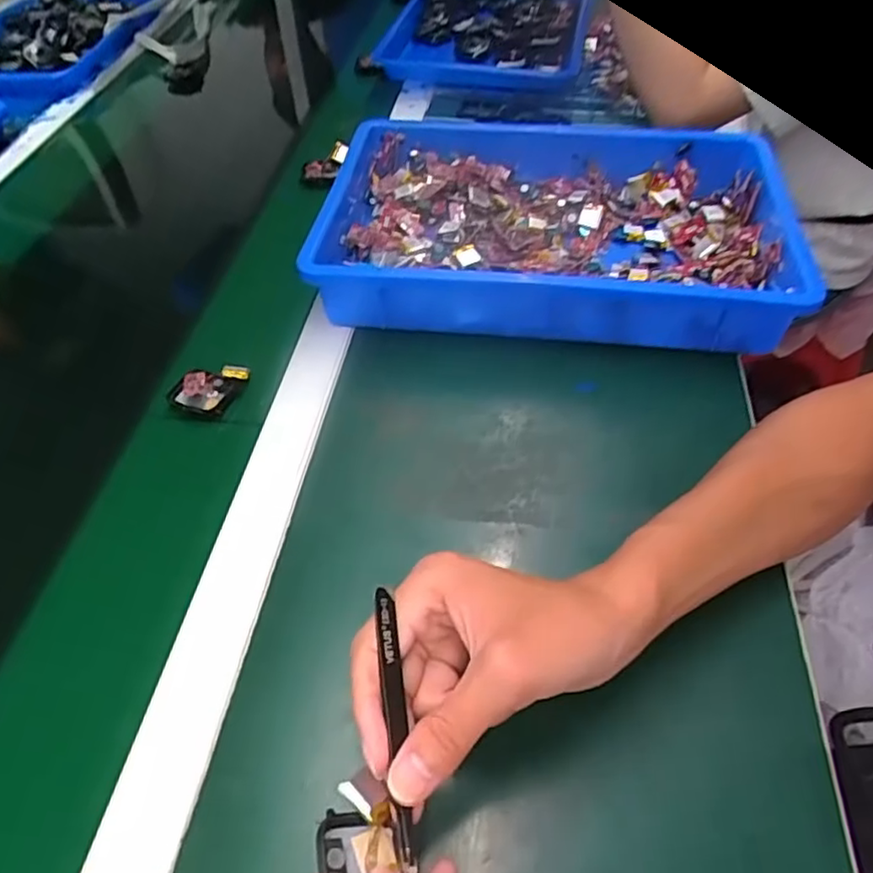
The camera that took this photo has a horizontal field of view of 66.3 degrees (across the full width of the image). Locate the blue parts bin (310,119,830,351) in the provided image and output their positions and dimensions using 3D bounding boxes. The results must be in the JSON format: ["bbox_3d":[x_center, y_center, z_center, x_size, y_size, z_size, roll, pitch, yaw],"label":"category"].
[{"bbox_3d":[0.094,-0.181,0.574,0.380,0.066,0.246,3,51,7],"label":"blue parts bin"}]

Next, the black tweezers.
[{"bbox_3d":[-0.015,0.116,0.278,0.010,0.012,0.103,-8,64,-1],"label":"black tweezers"}]

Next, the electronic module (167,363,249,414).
[{"bbox_3d":[-0.169,-0.038,0.500,0.039,0.017,0.051,23,56,22],"label":"electronic module"}]

